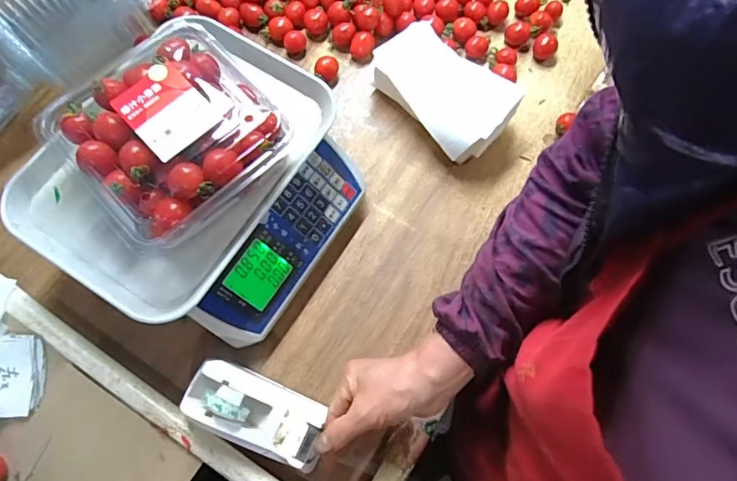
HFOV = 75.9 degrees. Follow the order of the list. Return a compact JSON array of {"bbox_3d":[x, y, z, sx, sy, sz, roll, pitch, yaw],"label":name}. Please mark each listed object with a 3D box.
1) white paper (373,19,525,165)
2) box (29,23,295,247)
[{"bbox_3d":[0.086,-0.176,0.565,0.103,0.070,0.176,-41,78,-13],"label":"white paper"},{"bbox_3d":[-0.179,-0.102,0.423,0.166,0.062,0.181,-42,78,-13],"label":"box"}]

